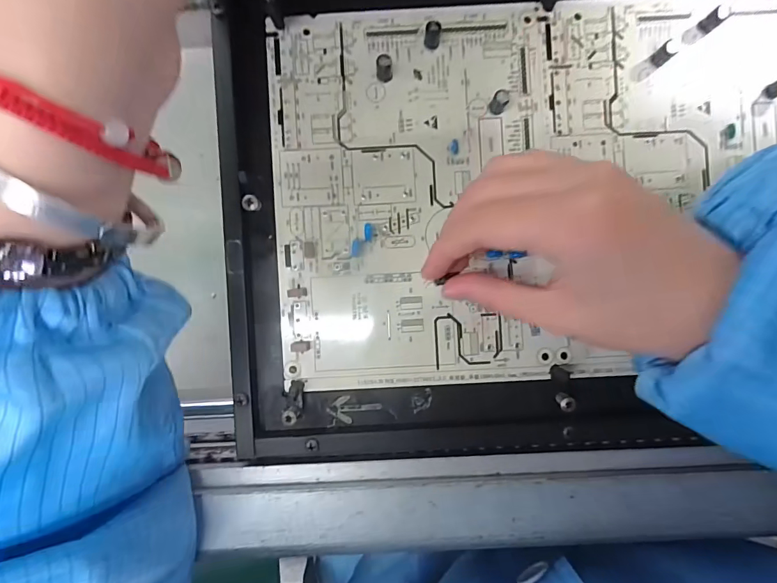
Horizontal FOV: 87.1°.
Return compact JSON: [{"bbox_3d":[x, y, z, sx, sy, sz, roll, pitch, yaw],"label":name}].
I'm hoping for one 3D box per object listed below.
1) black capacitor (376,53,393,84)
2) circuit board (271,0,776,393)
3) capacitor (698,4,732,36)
[{"bbox_3d":[-0.002,-0.114,0.209,0.008,0.014,0.007,-1,91,-2],"label":"black capacitor"},{"bbox_3d":[0.079,-0.054,0.215,0.272,0.008,0.195,-3,89,-1],"label":"circuit board"},{"bbox_3d":[0.166,-0.139,0.209,0.009,0.011,0.008,-37,90,-1],"label":"capacitor"}]

